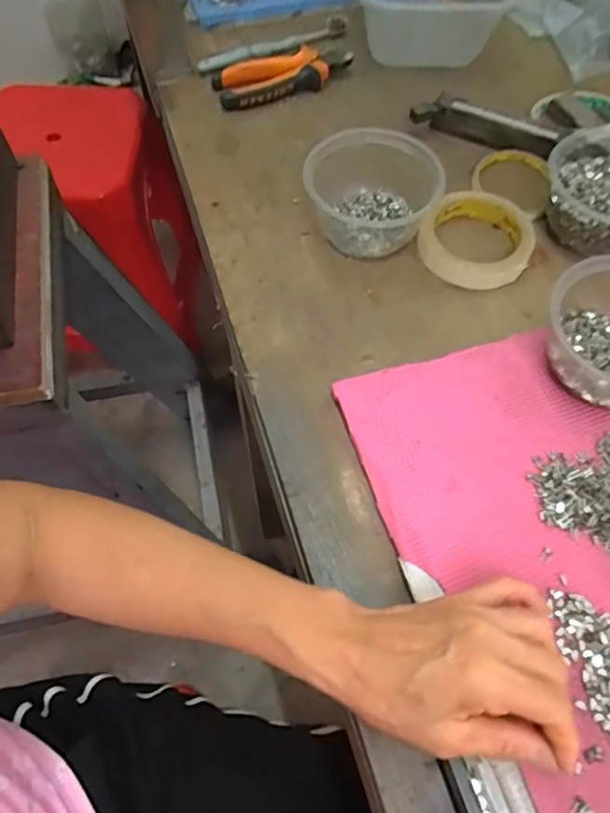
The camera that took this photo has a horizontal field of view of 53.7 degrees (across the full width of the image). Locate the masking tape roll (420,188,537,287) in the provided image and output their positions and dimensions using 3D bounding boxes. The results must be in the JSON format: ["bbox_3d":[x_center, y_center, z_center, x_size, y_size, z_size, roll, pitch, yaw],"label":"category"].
[{"bbox_3d":[0.153,-0.151,0.528,0.094,0.020,0.102,-1,62,1],"label":"masking tape roll"}]

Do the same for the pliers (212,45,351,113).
[{"bbox_3d":[-0.021,-0.349,0.633,0.147,0.024,0.059,-16,62,-7],"label":"pliers"}]

